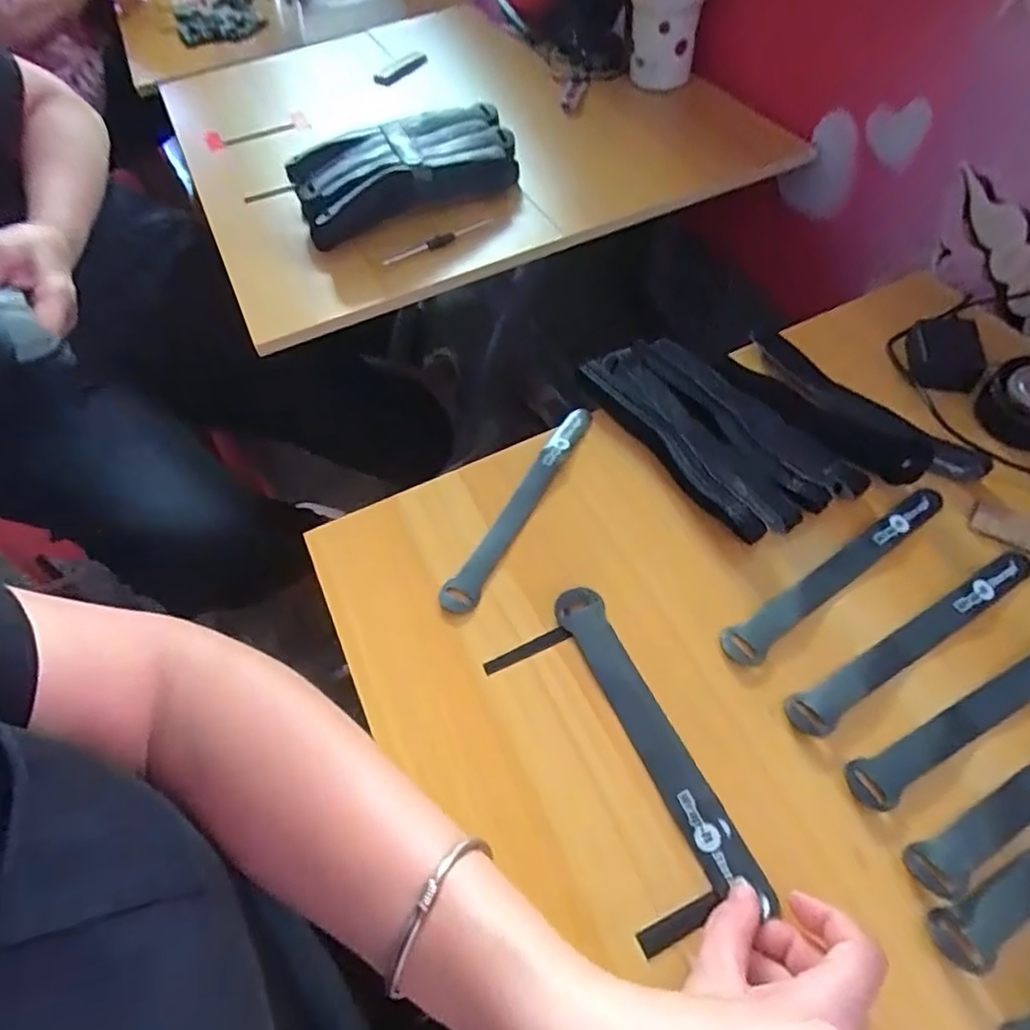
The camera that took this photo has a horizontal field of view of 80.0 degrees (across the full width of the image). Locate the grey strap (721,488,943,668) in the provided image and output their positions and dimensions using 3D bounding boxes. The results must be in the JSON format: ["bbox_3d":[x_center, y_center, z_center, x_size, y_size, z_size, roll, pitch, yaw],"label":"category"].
[{"bbox_3d":[0.220,0.036,0.417,0.209,0.009,0.024,-33,60,-16],"label":"grey strap"}]

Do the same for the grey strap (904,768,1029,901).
[{"bbox_3d":[0.296,0.142,0.336,0.208,0.005,0.023,-27,58,-12],"label":"grey strap"}]

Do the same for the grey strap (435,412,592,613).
[{"bbox_3d":[0.006,-0.011,0.449,0.023,0.009,0.195,23,62,19],"label":"grey strap"}]

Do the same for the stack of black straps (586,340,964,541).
[{"bbox_3d":[0.146,-0.071,0.464,0.109,0.017,0.200,-30,59,-14],"label":"stack of black straps"}]

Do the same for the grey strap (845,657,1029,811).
[{"bbox_3d":[0.281,0.110,0.358,0.209,0.006,0.024,-25,58,-11],"label":"grey strap"}]

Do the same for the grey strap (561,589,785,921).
[{"bbox_3d":[0.079,0.125,0.359,0.027,0.011,0.192,-21,55,-14],"label":"grey strap"}]

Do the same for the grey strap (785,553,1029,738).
[{"bbox_3d":[0.255,0.076,0.384,0.210,0.004,0.024,-27,58,-12],"label":"grey strap"}]

